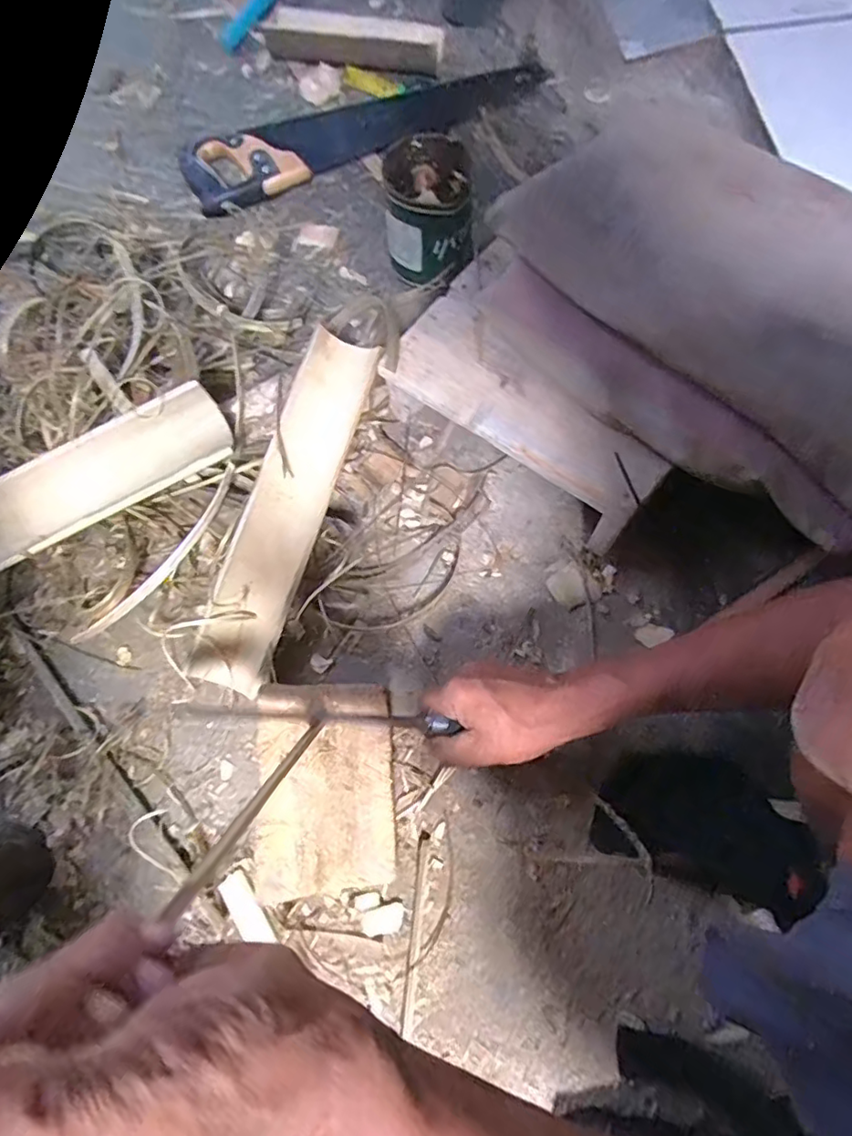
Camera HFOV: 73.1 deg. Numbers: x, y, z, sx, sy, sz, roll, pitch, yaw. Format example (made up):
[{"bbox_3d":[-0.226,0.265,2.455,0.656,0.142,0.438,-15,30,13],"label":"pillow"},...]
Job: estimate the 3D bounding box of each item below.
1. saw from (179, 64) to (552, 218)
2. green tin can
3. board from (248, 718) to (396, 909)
[{"bbox_3d":[-0.072,-0.568,0.717,0.483,0.041,0.131,-18,73,-6],"label":"saw"},{"bbox_3d":[0.003,-0.396,0.659,0.095,0.107,0.120,1,72,0],"label":"green tin can"},{"bbox_3d":[-0.085,0.201,0.493,0.115,0.043,0.135,-2,72,-1],"label":"board"}]

